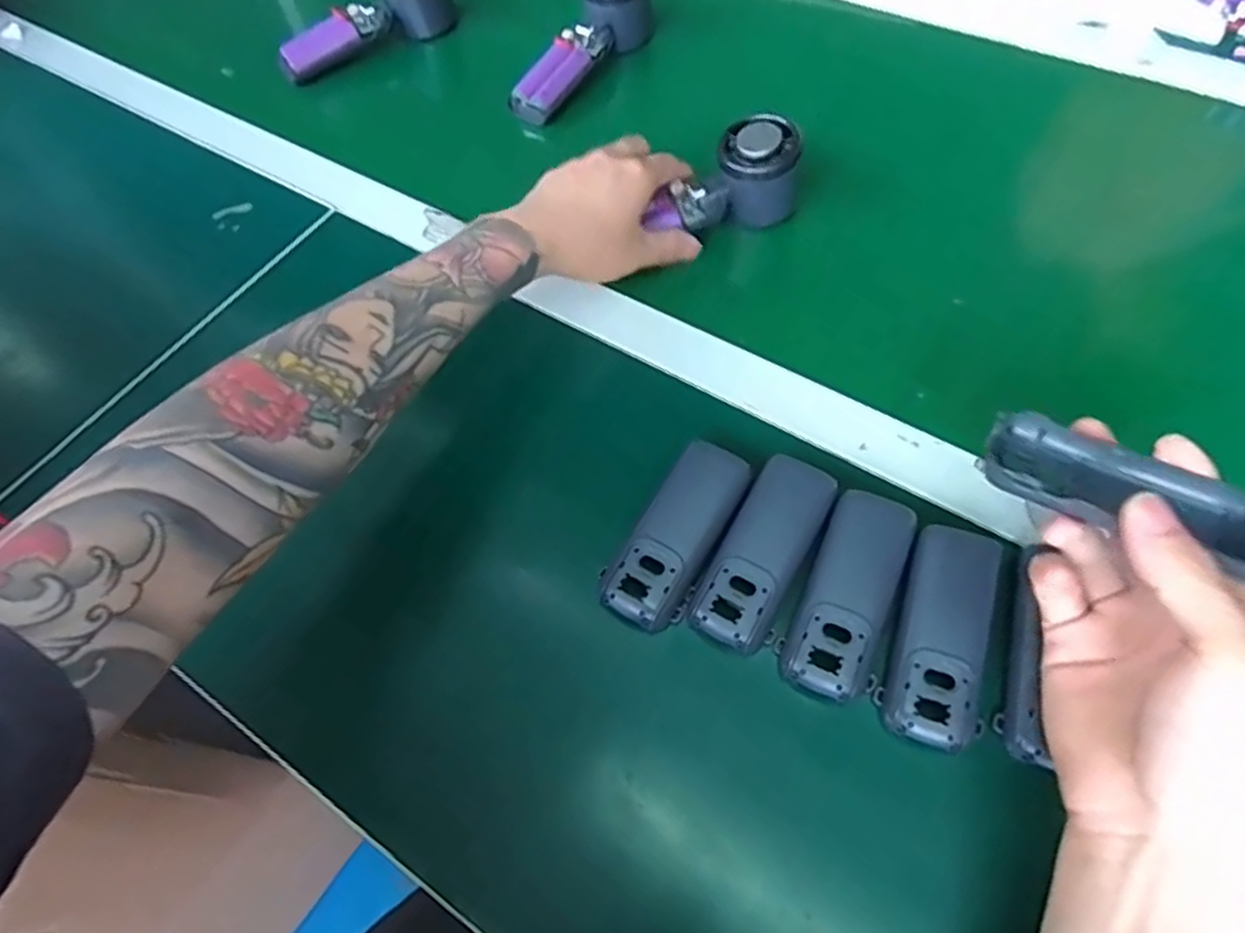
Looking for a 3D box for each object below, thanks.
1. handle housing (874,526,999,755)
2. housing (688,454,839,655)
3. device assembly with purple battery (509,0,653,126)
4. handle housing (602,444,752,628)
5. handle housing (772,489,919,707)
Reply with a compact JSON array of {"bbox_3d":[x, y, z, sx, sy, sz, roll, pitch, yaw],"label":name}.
[{"bbox_3d":[0.157,0.082,0.362,0.042,0.016,0.106,19,64,14],"label":"handle housing"},{"bbox_3d":[0.074,0.044,0.389,0.040,0.017,0.107,26,66,17],"label":"housing"},{"bbox_3d":[-0.035,-0.352,0.625,0.044,0.058,0.158,33,80,20],"label":"device assembly with purple battery"},{"bbox_3d":[0.030,0.036,0.396,0.042,0.022,0.106,29,67,19],"label":"handle housing"},{"bbox_3d":[0.115,0.065,0.376,0.042,0.018,0.109,23,65,16],"label":"handle housing"}]

